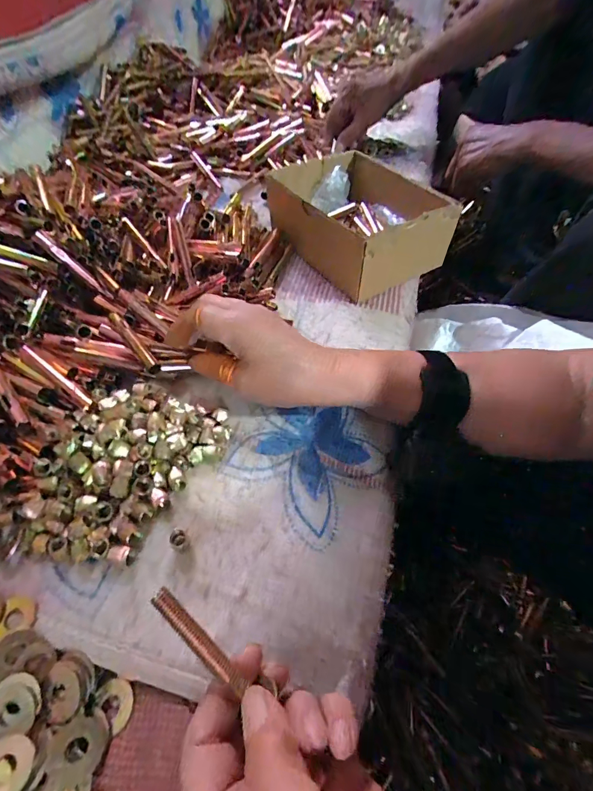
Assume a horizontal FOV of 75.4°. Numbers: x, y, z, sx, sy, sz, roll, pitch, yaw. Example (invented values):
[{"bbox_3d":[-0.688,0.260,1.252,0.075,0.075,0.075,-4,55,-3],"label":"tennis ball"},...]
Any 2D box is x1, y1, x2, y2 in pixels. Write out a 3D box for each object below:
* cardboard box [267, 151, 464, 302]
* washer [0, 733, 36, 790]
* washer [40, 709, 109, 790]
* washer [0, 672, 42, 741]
[{"bbox_3d":[0.068,-0.213,0.456,0.145,0.071,0.209,-31,58,-20],"label":"cardboard box"},{"bbox_3d":[-0.139,0.178,0.183,0.024,0.004,0.024,8,45,-8],"label":"washer"},{"bbox_3d":[-0.110,0.177,0.191,0.028,0.005,0.026,-18,54,-34],"label":"washer"},{"bbox_3d":[-0.146,0.160,0.198,0.024,0.006,0.026,-1,53,2],"label":"washer"}]

